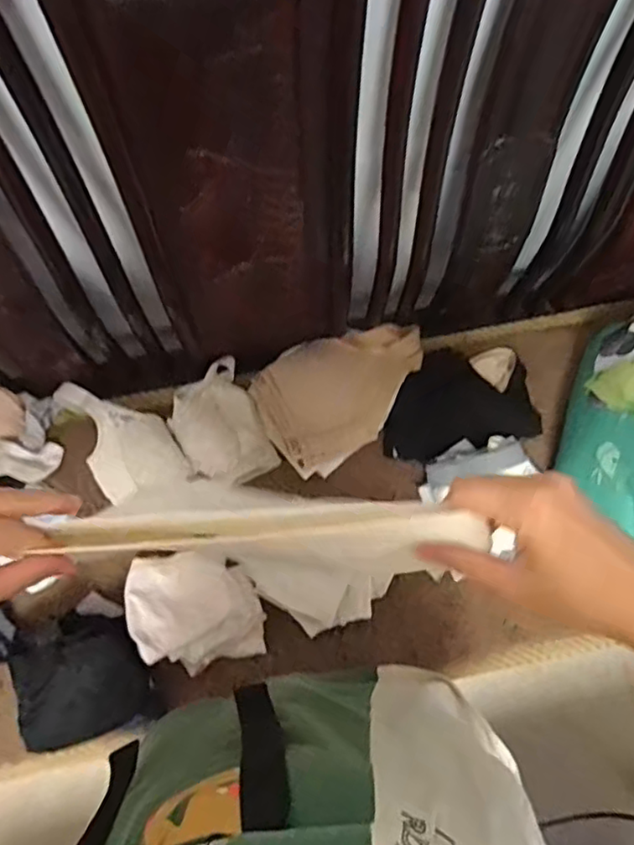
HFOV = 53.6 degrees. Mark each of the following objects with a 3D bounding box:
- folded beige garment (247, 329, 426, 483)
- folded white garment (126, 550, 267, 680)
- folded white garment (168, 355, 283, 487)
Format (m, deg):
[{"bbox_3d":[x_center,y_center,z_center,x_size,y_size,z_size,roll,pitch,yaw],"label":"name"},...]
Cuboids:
[{"bbox_3d":[0.038,-0.062,0.932,0.273,0.057,0.188,-38,80,-9],"label":"folded beige garment"},{"bbox_3d":[-0.169,0.253,0.860,0.171,0.056,0.167,-16,78,-5],"label":"folded white garment"},{"bbox_3d":[-0.147,0.008,0.934,0.122,0.021,0.179,-26,79,-7],"label":"folded white garment"}]

